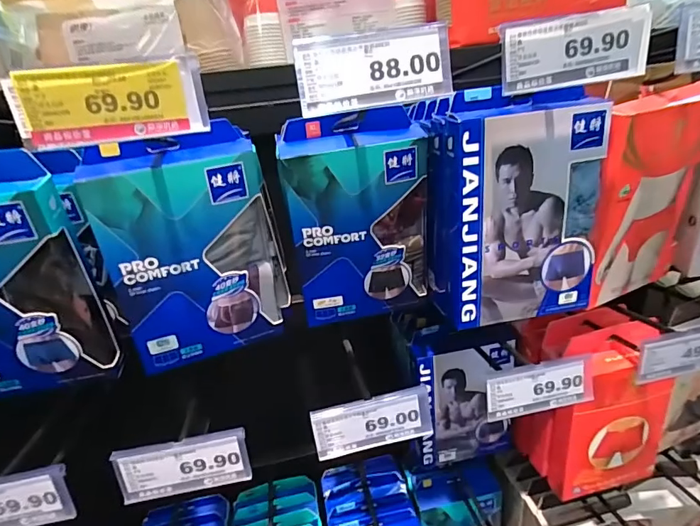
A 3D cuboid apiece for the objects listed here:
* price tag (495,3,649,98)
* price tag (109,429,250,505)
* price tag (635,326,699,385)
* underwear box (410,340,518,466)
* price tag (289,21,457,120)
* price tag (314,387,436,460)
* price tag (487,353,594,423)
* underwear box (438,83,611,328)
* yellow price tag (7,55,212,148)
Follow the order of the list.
[{"bbox_3d":[0.154,-0.146,0.312,0.103,0.047,0.005,-8,21,-5],"label":"price tag"},{"bbox_3d":[-0.132,0.161,0.363,0.099,0.046,0.009,-9,21,-7],"label":"price tag"},{"bbox_3d":[0.314,0.083,0.422,0.096,0.054,0.008,-8,21,-5],"label":"price tag"},{"bbox_3d":[0.152,0.190,0.605,0.133,0.180,0.024,-7,21,-2],"label":"underwear box"},{"bbox_3d":[0.016,-0.125,0.295,0.099,0.045,0.007,-9,21,-8],"label":"price tag"},{"bbox_3d":[0.020,0.137,0.388,0.100,0.046,0.010,-9,21,-8],"label":"price tag"},{"bbox_3d":[0.169,0.111,0.406,0.097,0.045,0.005,-10,12,-6],"label":"price tag"},{"bbox_3d":[0.148,-0.044,0.406,0.140,0.199,0.036,-8,21,-5],"label":"underwear box"},{"bbox_3d":[-0.142,-0.096,0.273,0.106,0.040,0.005,-8,24,-8],"label":"yellow price tag"}]

